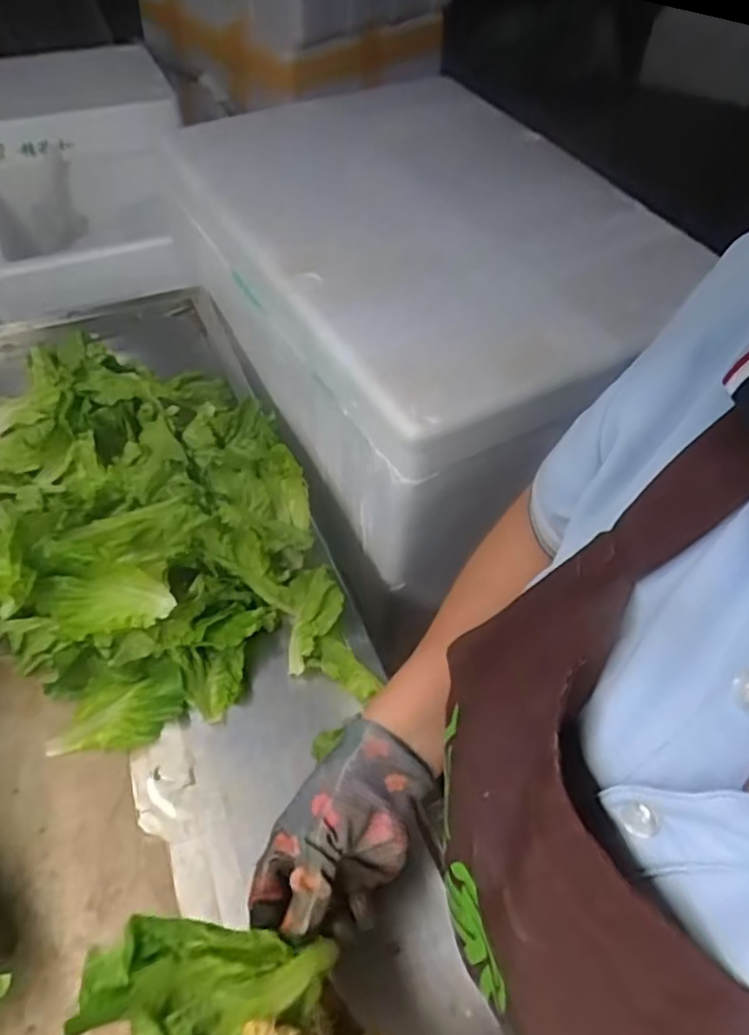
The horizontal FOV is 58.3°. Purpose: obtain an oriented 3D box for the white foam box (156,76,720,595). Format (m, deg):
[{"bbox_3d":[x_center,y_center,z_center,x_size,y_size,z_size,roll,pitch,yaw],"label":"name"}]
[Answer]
[{"bbox_3d":[0.068,-0.263,0.793,0.442,0.254,0.532,-27,58,-22],"label":"white foam box"}]

